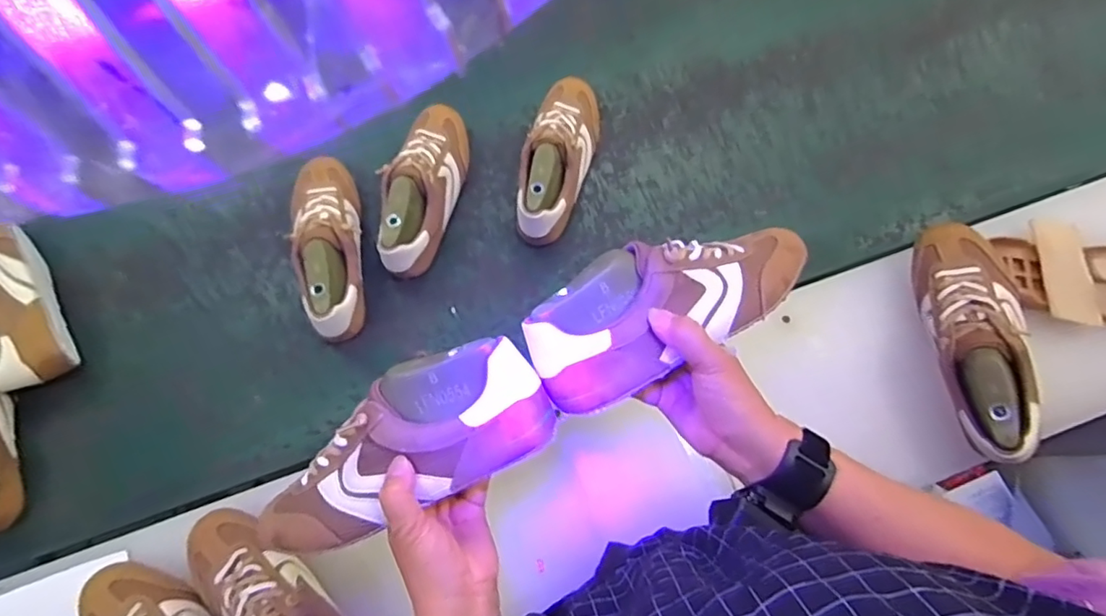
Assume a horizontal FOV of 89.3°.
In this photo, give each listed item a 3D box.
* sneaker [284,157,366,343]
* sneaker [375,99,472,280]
[{"bbox_3d":[-0.291,-0.083,0.712,0.086,0.088,0.251,-13,67,0],"label":"sneaker"},{"bbox_3d":[-0.176,-0.167,0.747,0.083,0.095,0.264,9,69,9],"label":"sneaker"}]

